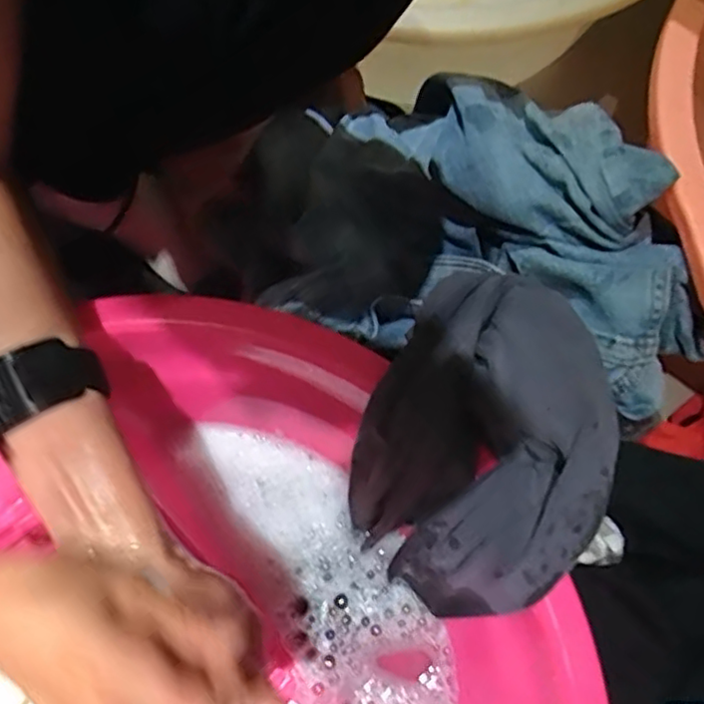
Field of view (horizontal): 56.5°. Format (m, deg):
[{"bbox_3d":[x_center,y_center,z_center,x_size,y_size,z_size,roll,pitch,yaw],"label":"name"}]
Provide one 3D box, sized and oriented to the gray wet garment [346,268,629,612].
[{"bbox_3d":[0.075,0.061,0.412,0.129,0.157,0.188,23,77,7],"label":"gray wet garment"}]

